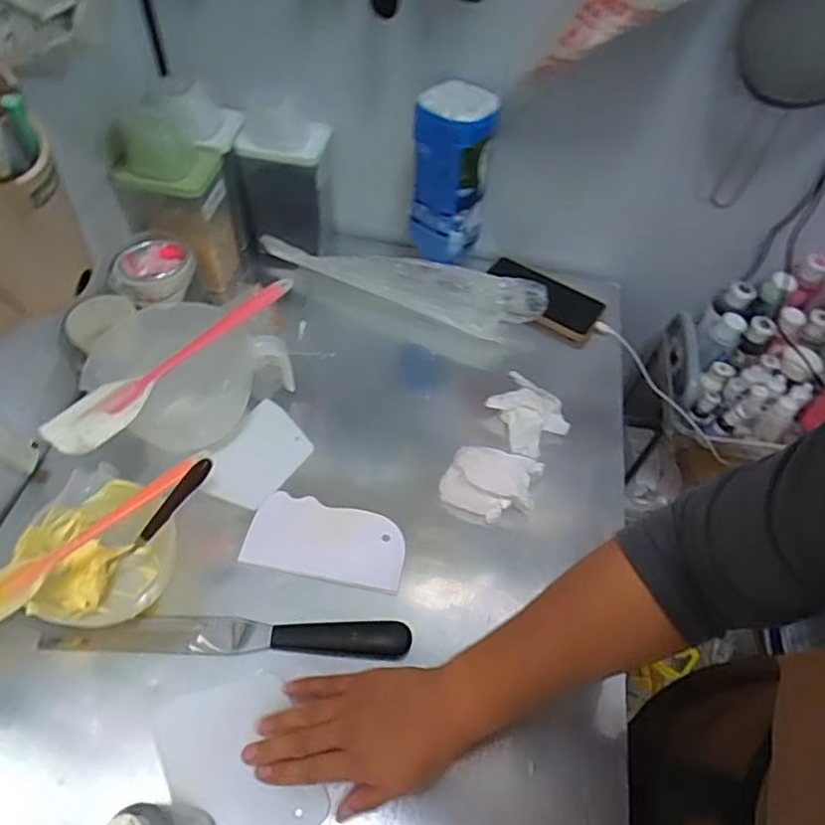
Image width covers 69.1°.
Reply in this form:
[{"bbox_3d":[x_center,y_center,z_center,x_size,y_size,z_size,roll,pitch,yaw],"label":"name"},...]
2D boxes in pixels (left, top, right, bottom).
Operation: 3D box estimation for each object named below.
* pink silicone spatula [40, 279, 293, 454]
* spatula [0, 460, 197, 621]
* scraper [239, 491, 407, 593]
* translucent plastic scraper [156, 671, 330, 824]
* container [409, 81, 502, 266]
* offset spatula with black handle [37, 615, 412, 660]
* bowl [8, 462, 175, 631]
[{"bbox_3d":[-0.224,-0.062,0.570,0.061,0.022,0.265,32,60,18],"label":"pink silicone spatula"},{"bbox_3d":[-0.269,0.104,0.499,0.032,0.022,0.195,39,63,21],"label":"spatula"},{"bbox_3d":[-0.082,0.123,0.582,0.149,0.011,0.075,12,56,0],"label":"scraper"},{"bbox_3d":[-0.133,0.282,0.468,0.099,0.009,0.146,-19,54,-23],"label":"translucent plastic scraper"},{"bbox_3d":[0.044,-0.271,0.705,0.088,0.175,0.077,7,56,2],"label":"container"},{"bbox_3d":[-0.160,0.200,0.533,0.309,0.025,0.031,2,56,-1],"label":"offset spatula with black handle"},{"bbox_3d":[-0.275,0.125,0.527,0.115,0.073,0.122,1,56,-2],"label":"bowl"}]

